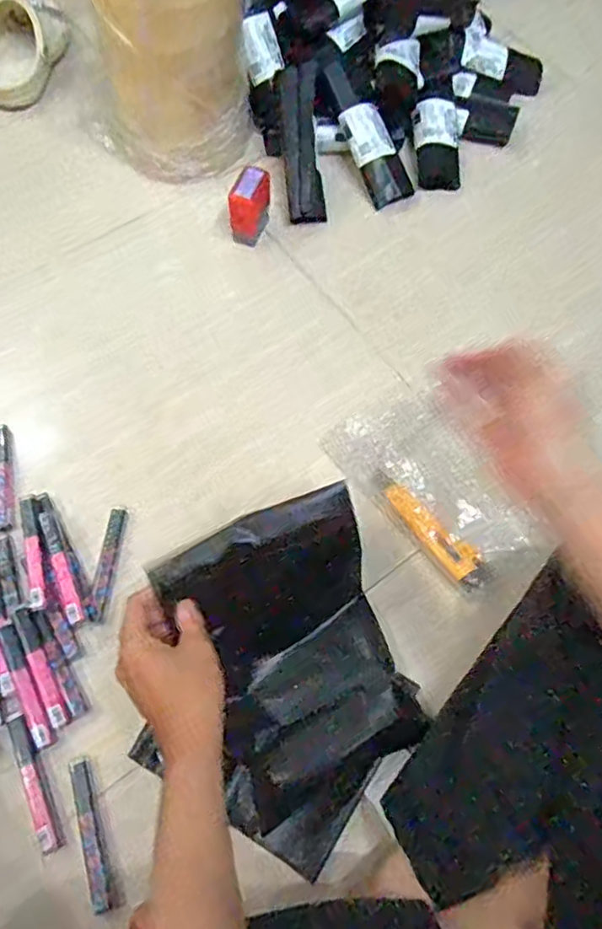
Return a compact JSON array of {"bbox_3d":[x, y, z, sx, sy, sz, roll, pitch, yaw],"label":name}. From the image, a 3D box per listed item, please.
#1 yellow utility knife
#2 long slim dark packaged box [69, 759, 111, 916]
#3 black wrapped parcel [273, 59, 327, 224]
[{"bbox_3d":[0.141,0.068,0.690,0.036,0.019,0.159,-45,76,7],"label":"yellow utility knife"},{"bbox_3d":[-0.189,0.332,0.566,0.017,0.012,0.123,-15,67,-9],"label":"long slim dark packaged box"},{"bbox_3d":[-0.001,-0.439,0.854,0.053,0.025,0.212,-5,89,-5],"label":"black wrapped parcel"}]

